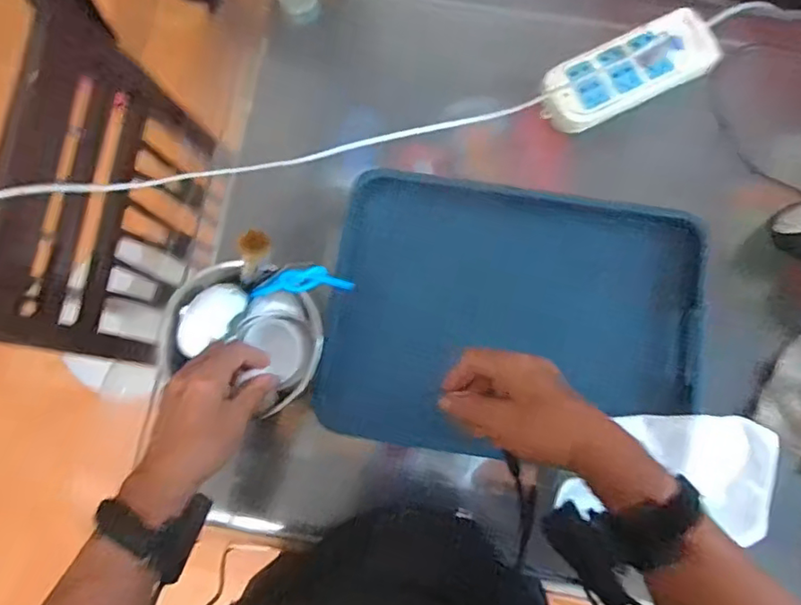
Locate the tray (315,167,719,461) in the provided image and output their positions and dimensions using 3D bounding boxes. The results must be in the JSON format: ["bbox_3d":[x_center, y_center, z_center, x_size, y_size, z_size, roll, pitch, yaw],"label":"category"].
[{"bbox_3d":[0.121,0.025,0.649,0.395,0.061,0.311,8,91,4],"label":"tray"}]

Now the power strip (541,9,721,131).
[{"bbox_3d":[0.260,-0.265,0.648,0.210,0.030,0.078,-26,81,-3],"label":"power strip"}]

